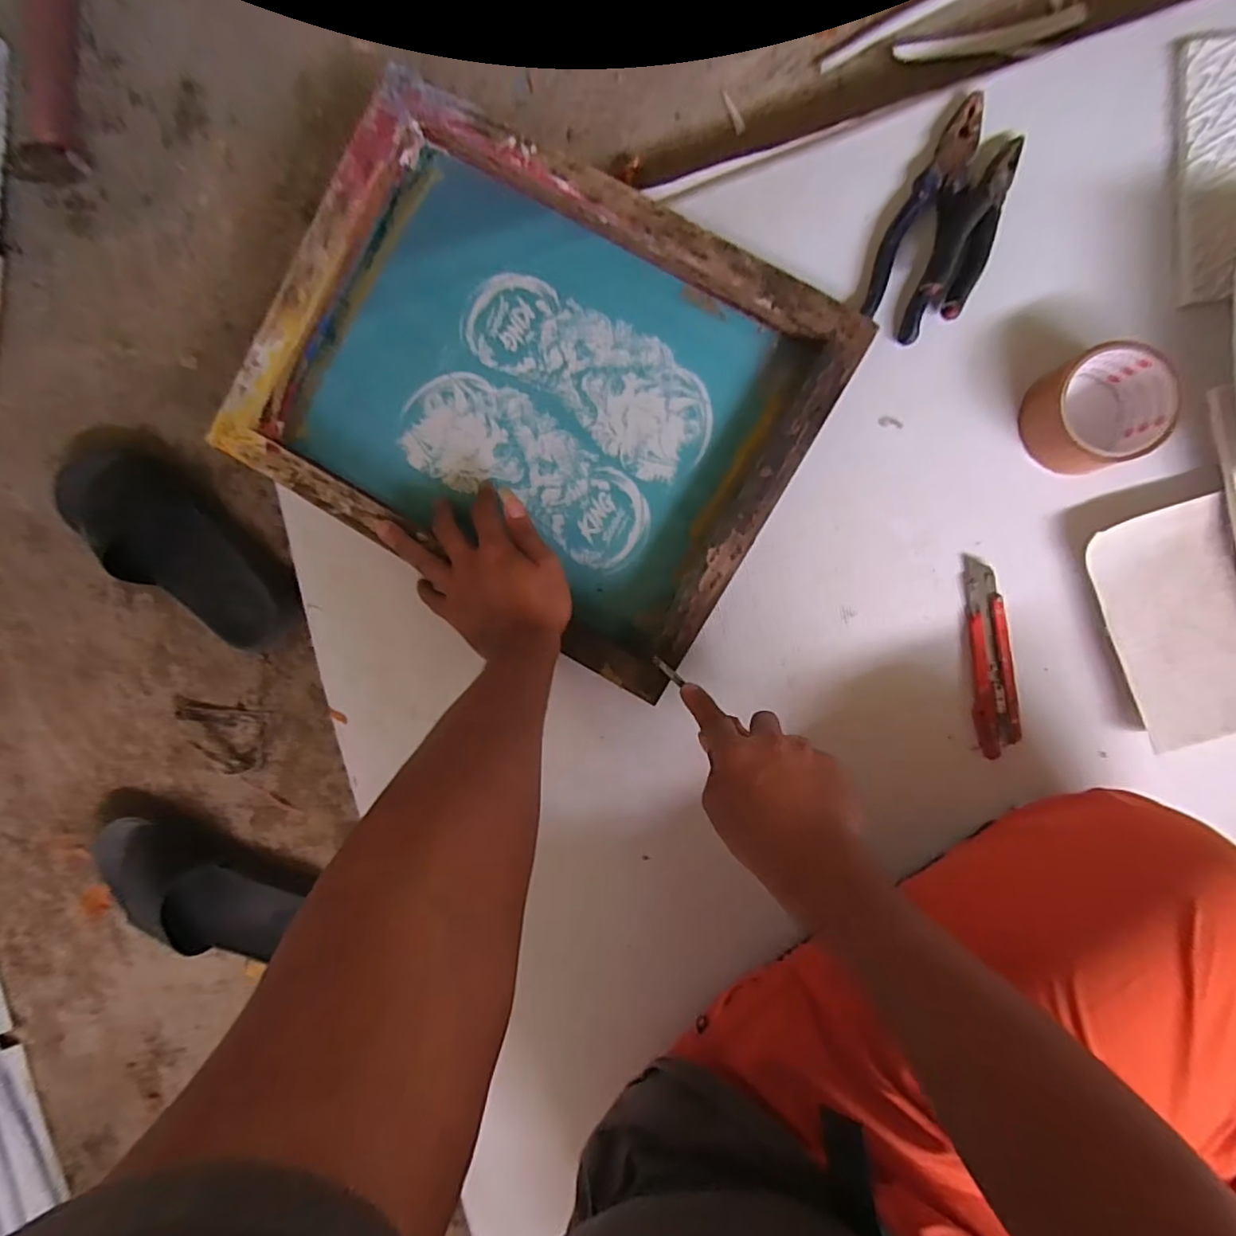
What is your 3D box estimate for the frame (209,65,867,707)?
[{"bbox_3d":[-0.069,-0.191,0.503,0.435,0.060,0.340,31,97,4],"label":"frame"}]

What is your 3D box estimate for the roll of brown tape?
[{"bbox_3d":[0.372,-0.161,0.456,0.094,0.041,0.086,-31,90,10],"label":"roll of brown tape"}]

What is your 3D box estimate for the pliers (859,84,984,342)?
[{"bbox_3d":[0.250,-0.330,0.482,0.051,0.014,0.190,16,93,4],"label":"pliers"}]

